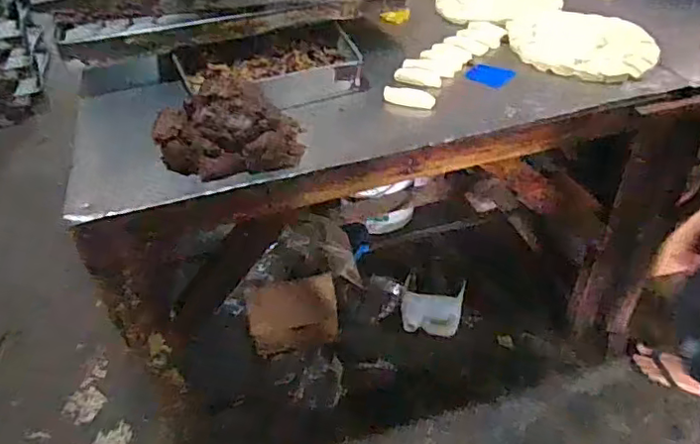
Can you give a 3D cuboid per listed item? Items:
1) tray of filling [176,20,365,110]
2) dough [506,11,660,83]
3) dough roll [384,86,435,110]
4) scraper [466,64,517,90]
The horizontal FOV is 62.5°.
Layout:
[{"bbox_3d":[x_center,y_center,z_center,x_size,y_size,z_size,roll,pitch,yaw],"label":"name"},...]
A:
[{"bbox_3d":[-0.172,-0.325,1.247,0.378,0.070,0.221,-12,43,-12],"label":"tray of filling"},{"bbox_3d":[0.509,-0.400,1.289,0.319,0.042,0.269,19,46,21],"label":"dough"},{"bbox_3d":[0.123,-0.258,1.186,0.113,0.029,0.035,20,46,22],"label":"dough roll"},{"bbox_3d":[0.301,-0.316,1.241,0.092,0.004,0.081,27,54,29],"label":"scraper"}]

